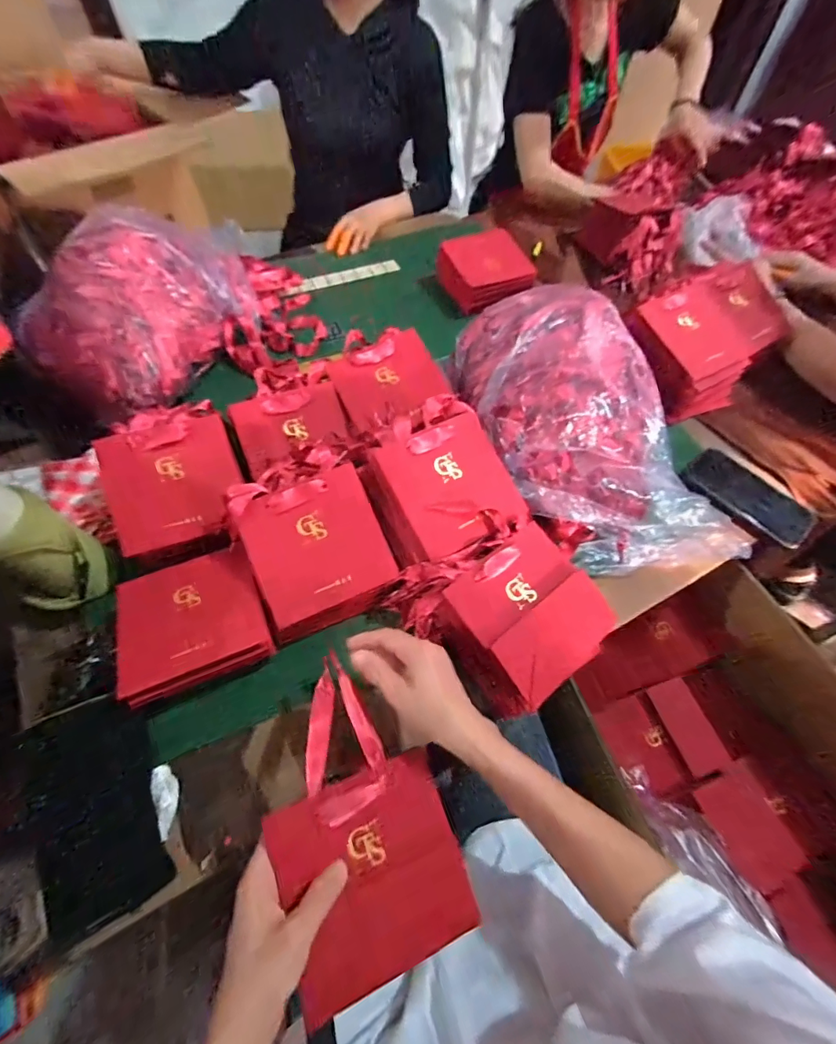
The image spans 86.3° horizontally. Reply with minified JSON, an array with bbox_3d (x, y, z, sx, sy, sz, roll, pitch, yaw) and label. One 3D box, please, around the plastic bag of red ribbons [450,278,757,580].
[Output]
[{"bbox_3d":[0.205,-0.133,0.606,0.228,0.158,0.440,-11,59,-9],"label":"plastic bag of red ribbons"}]

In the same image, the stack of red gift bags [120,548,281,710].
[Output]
[{"bbox_3d":[-0.243,0.108,0.477,0.145,0.016,0.126,-18,88,-18],"label":"stack of red gift bags"}]

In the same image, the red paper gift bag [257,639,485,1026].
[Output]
[{"bbox_3d":[-0.050,0.241,0.374,0.137,0.020,0.226,-13,70,-23],"label":"red paper gift bag"}]

